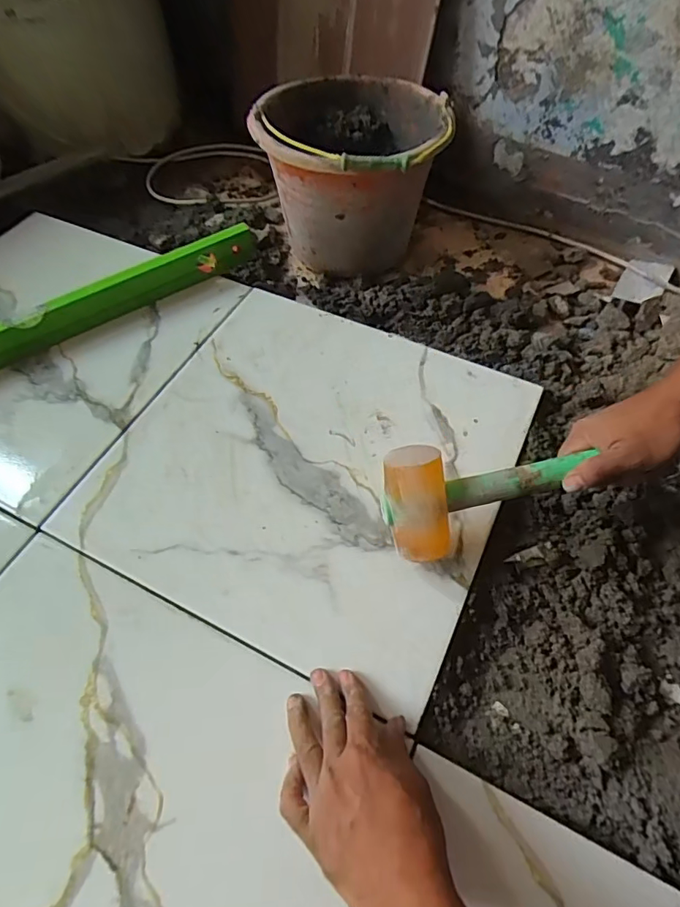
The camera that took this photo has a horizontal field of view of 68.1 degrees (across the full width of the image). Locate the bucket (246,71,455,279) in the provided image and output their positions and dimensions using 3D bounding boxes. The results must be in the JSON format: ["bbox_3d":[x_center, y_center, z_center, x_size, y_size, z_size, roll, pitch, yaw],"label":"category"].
[{"bbox_3d":[0.018,-0.405,0.739,0.248,0.199,0.283,13,58,9],"label":"bucket"}]

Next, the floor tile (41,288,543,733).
[{"bbox_3d":[-0.031,-0.003,0.543,0.396,0.010,0.386,23,60,15],"label":"floor tile"}]

